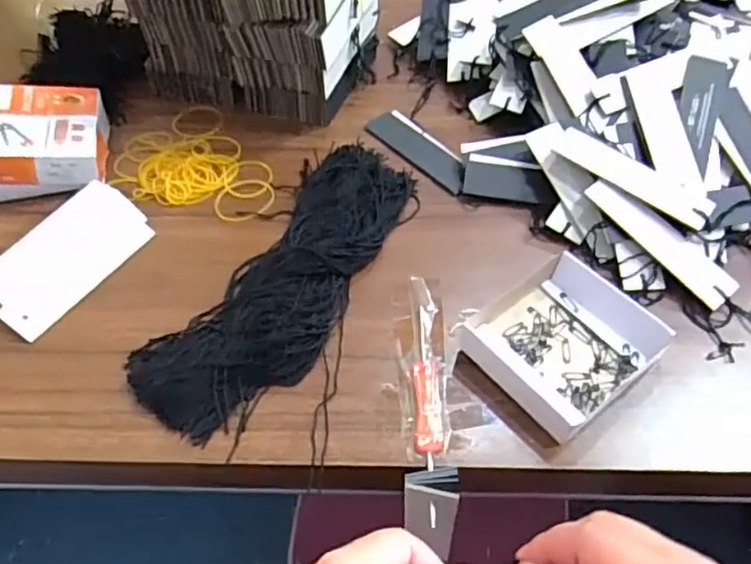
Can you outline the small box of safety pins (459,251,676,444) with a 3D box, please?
[{"bbox_3d":[0.127,0.039,0.424,0.107,0.026,0.101,-32,57,-22],"label":"small box of safety pins"}]

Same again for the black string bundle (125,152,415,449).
[{"bbox_3d":[-0.062,-0.012,0.466,0.106,0.031,0.280,24,56,18],"label":"black string bundle"}]

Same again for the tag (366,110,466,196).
[{"bbox_3d":[0.039,-0.122,0.568,0.043,0.011,0.127,-29,56,-21],"label":"tag"}]

